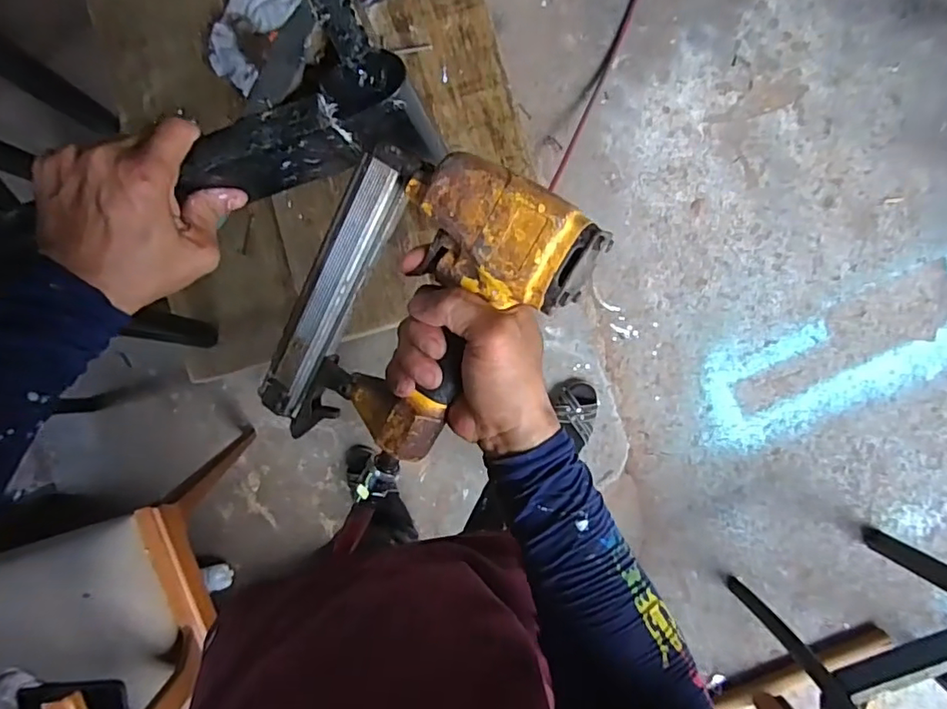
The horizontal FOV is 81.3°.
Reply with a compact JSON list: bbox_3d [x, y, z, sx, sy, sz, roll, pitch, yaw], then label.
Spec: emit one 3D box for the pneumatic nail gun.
[{"bbox_3d":[-0.044,-0.015,0.353,0.153,0.089,0.219,31,95,0],"label":"pneumatic nail gun"}]

